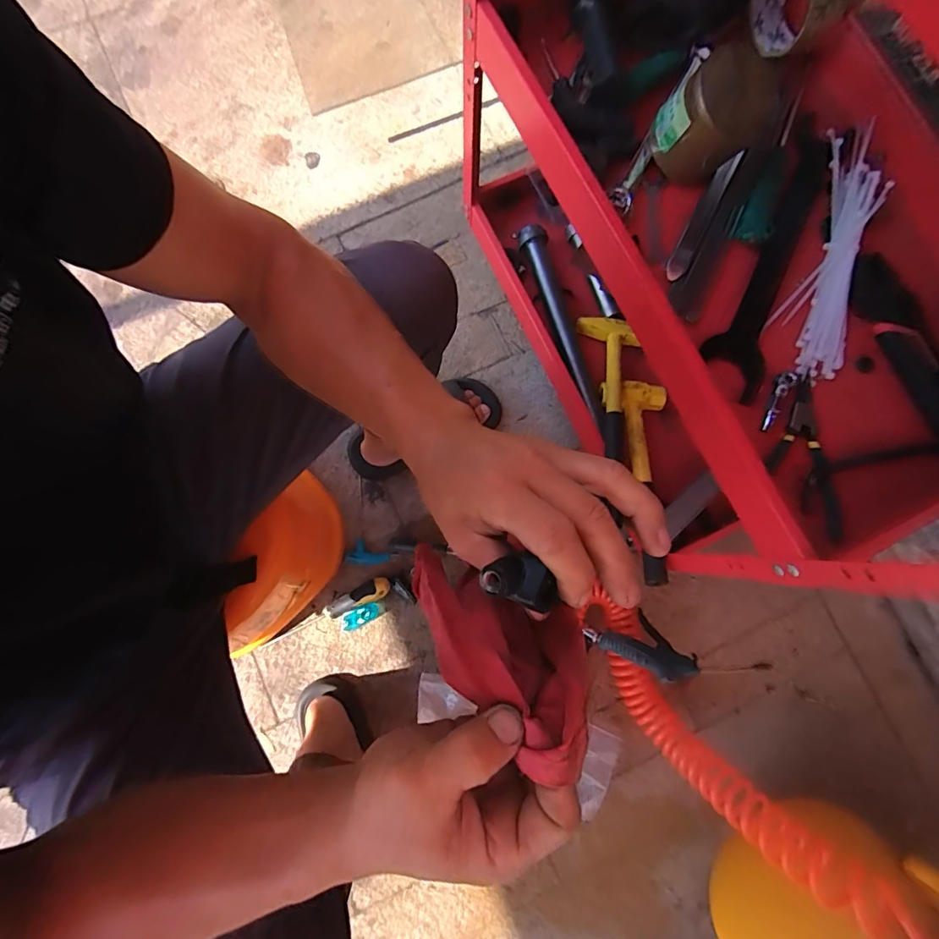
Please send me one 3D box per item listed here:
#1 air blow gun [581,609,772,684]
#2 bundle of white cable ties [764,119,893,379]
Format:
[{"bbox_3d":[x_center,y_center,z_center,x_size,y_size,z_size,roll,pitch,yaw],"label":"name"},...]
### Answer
[{"bbox_3d":[0.275,0.270,0.736,0.134,0.030,0.079,21,54,41],"label":"air blow gun"},{"bbox_3d":[0.380,-0.230,0.510,0.075,0.014,0.277,19,81,0],"label":"bundle of white cable ties"}]

